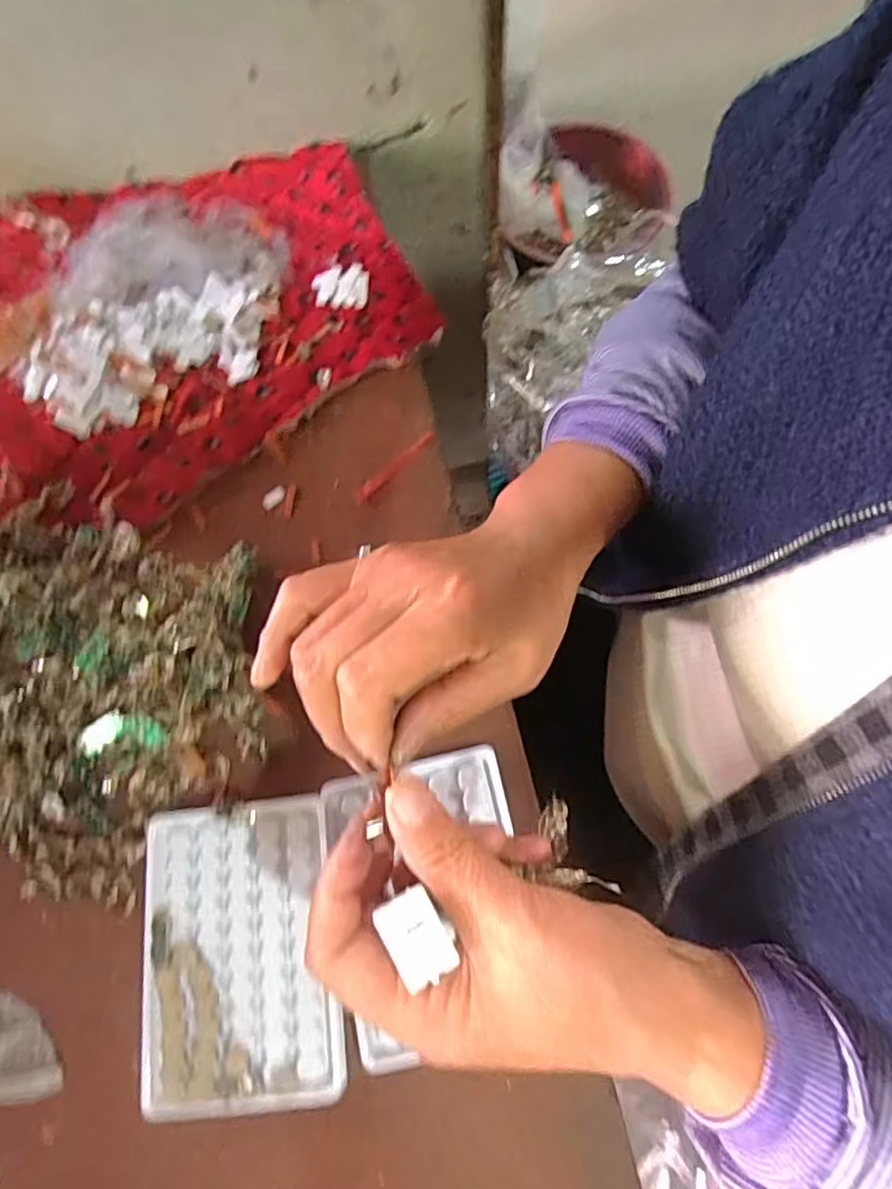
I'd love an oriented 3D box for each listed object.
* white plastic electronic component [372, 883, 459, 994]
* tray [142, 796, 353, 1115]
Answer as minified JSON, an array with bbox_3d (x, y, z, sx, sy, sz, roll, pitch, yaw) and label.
[{"bbox_3d":[-0.010,0.114,0.209,0.020,0.004,0.027,-26,68,-23],"label":"white plastic electronic component"},{"bbox_3d":[-0.103,0.174,0.307,0.094,0.012,0.133,-7,72,0],"label":"tray"}]

